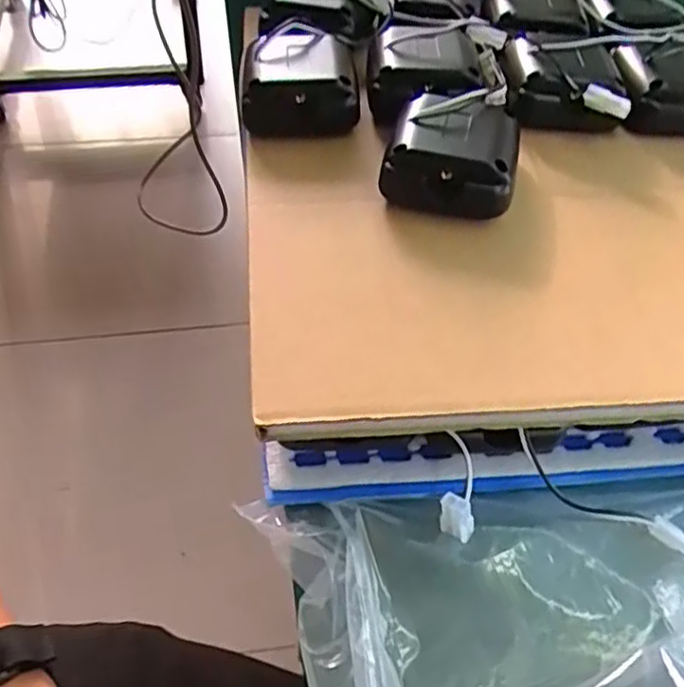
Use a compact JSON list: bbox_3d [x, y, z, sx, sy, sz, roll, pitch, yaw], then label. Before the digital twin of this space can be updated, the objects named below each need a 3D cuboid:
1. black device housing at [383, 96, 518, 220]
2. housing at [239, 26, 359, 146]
[{"bbox_3d":[0.057,-0.096,0.350,0.065,0.035,0.064,14,53,7],"label":"black device housing"},{"bbox_3d":[-0.023,-0.149,0.398,0.061,0.039,0.063,1,52,-3],"label":"housing"}]

